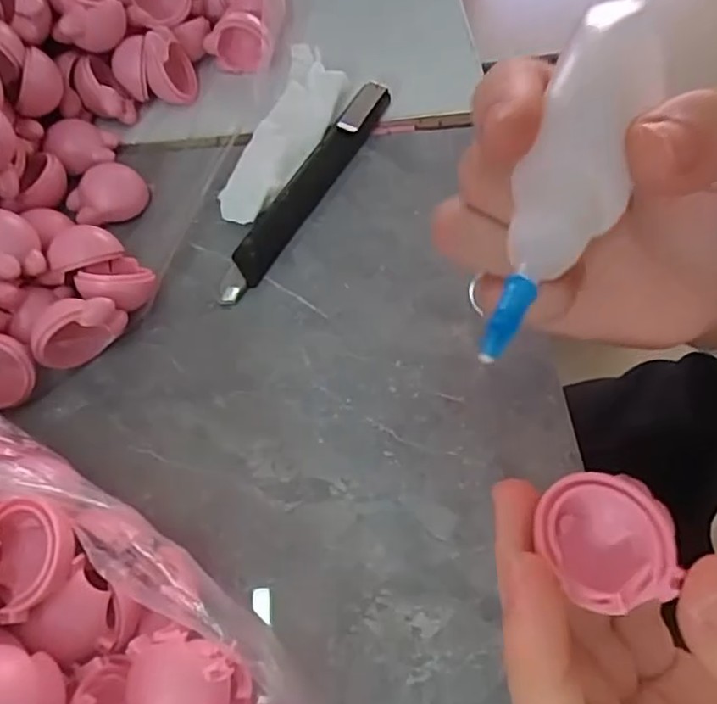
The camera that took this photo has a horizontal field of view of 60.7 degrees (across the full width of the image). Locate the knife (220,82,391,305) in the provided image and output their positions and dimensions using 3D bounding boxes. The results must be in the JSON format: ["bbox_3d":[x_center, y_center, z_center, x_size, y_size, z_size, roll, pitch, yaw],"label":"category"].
[{"bbox_3d":[-0.024,-0.075,0.276,0.016,0.014,0.131,27,65,15],"label":"knife"}]

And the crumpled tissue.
[{"bbox_3d":[-0.033,-0.103,0.291,0.033,0.016,0.106,15,62,10],"label":"crumpled tissue"}]

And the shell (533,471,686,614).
[{"bbox_3d":[0.055,0.042,0.138,0.028,0.011,0.028,7,61,5],"label":"shell"}]

